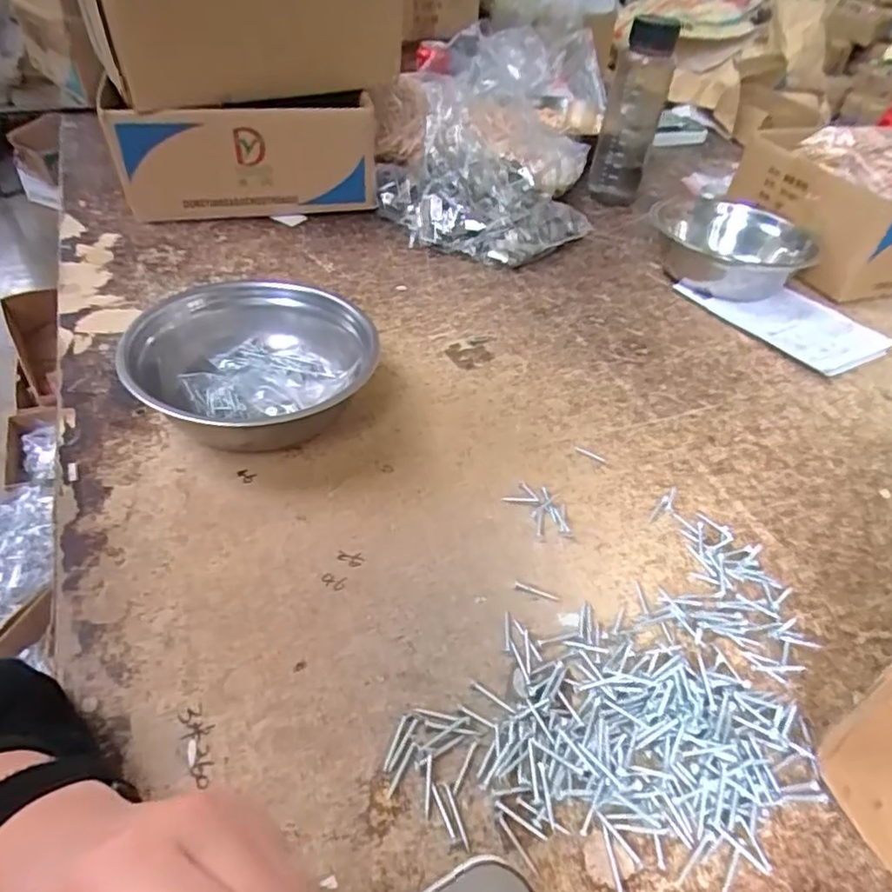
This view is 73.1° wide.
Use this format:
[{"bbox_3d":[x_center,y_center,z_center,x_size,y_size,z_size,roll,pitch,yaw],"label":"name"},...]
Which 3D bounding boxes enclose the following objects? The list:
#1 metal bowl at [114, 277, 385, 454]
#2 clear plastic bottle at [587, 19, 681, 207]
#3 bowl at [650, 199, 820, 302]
[{"bbox_3d":[-0.162,-0.069,0.524,0.189,0.070,0.179,4,43,-4],"label":"metal bowl"},{"bbox_3d":[0.278,-0.493,0.908,0.082,0.234,0.062,18,44,10],"label":"clear plastic bottle"},{"bbox_3d":[0.368,-0.260,0.804,0.197,0.073,0.197,4,43,-4],"label":"bowl"}]

